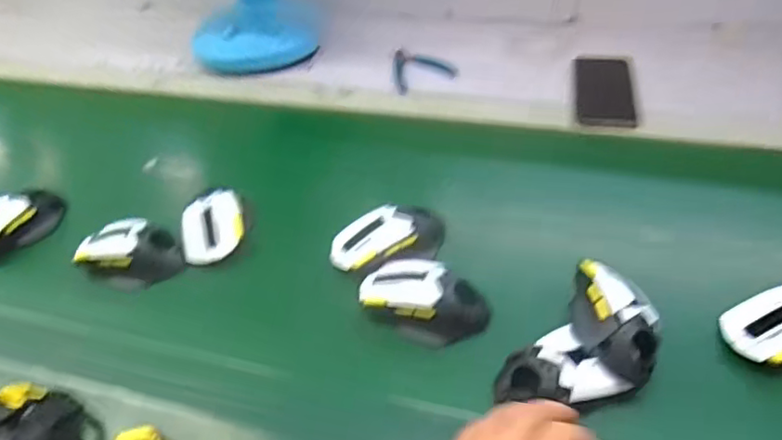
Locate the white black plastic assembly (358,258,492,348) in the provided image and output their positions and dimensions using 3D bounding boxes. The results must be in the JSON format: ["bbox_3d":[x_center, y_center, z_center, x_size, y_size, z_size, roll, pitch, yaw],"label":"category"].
[{"bbox_3d":[0.031,0.073,0.567,0.118,0.040,0.068,20,50,26],"label":"white black plastic assembly"}]

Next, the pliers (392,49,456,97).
[{"bbox_3d":[0.036,-0.223,0.887,0.093,0.009,0.100,-22,45,-14],"label":"pliers"}]

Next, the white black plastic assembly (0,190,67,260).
[{"bbox_3d":[-0.438,0.003,0.696,0.117,0.037,0.061,-35,50,-25],"label":"white black plastic assembly"}]

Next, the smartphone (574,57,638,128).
[{"bbox_3d":[0.278,-0.171,0.786,0.074,0.008,0.162,3,45,11],"label":"smartphone"}]

